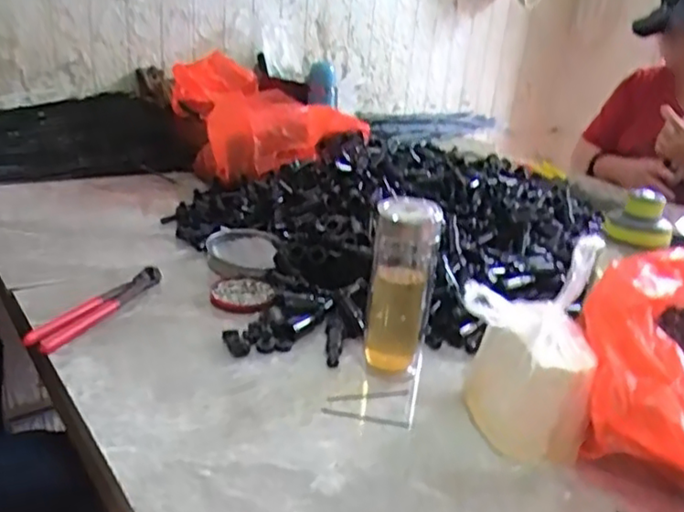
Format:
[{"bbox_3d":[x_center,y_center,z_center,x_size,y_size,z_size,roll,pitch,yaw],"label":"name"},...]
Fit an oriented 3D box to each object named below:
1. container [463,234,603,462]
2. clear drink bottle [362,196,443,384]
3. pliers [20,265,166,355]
[{"bbox_3d":[0.170,0.085,0.590,0.115,0.173,0.092,13,23,19],"label":"container"},{"bbox_3d":[0.060,0.034,0.668,0.062,0.180,0.051,8,22,7],"label":"clear drink bottle"},{"bbox_3d":[-0.275,0.055,0.742,0.035,0.025,0.178,13,23,18],"label":"pliers"}]

